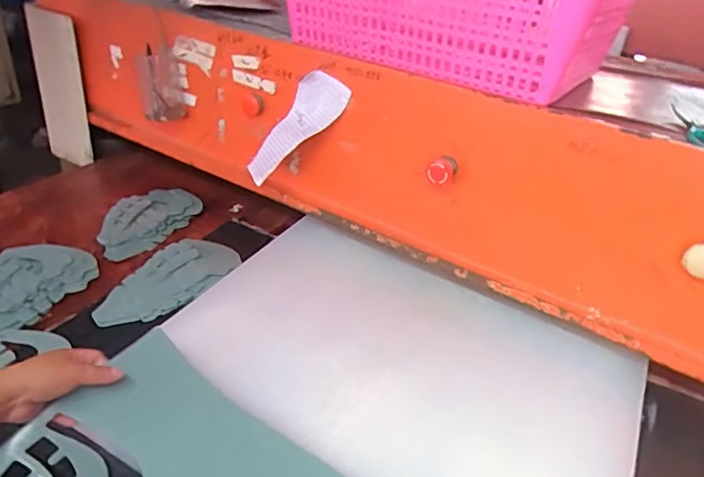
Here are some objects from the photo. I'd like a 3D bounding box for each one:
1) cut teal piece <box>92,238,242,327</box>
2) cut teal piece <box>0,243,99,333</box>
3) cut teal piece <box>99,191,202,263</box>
[{"bbox_3d":[-0.281,0.065,0.851,0.136,0.019,0.245,19,37,23],"label":"cut teal piece"},{"bbox_3d":[-0.499,0.068,0.821,0.145,0.021,0.217,18,34,16],"label":"cut teal piece"},{"bbox_3d":[-0.378,-0.040,1.013,0.141,0.027,0.236,24,36,17],"label":"cut teal piece"}]

